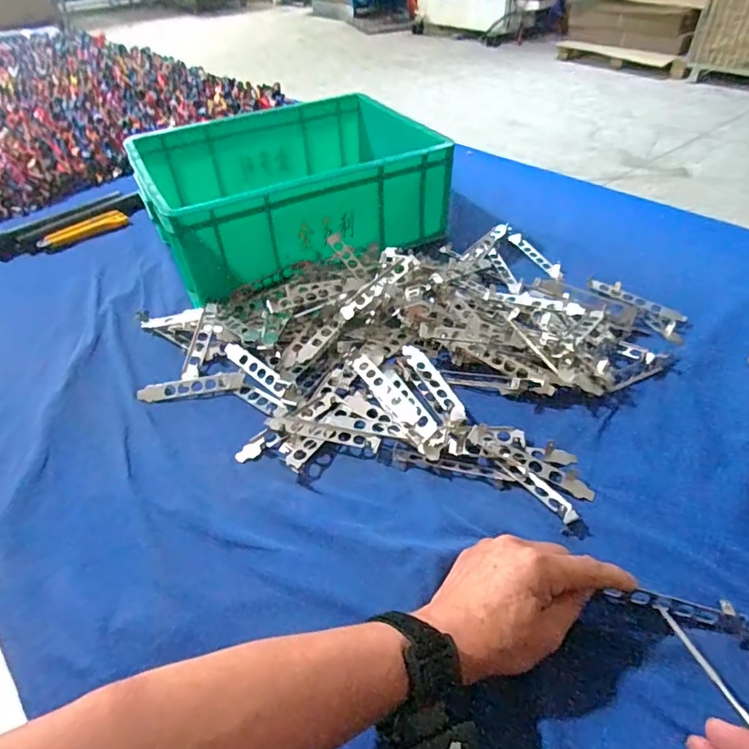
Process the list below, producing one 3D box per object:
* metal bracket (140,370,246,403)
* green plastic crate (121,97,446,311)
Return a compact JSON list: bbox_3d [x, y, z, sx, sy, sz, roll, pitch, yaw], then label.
[{"bbox_3d":[-0.205,0.013,0.576,0.117,0.006,0.027,-7,44,-4],"label":"metal bracket"},{"bbox_3d":[-0.127,-0.289,0.790,0.394,0.135,0.305,-19,47,-16],"label":"green plastic crate"}]

